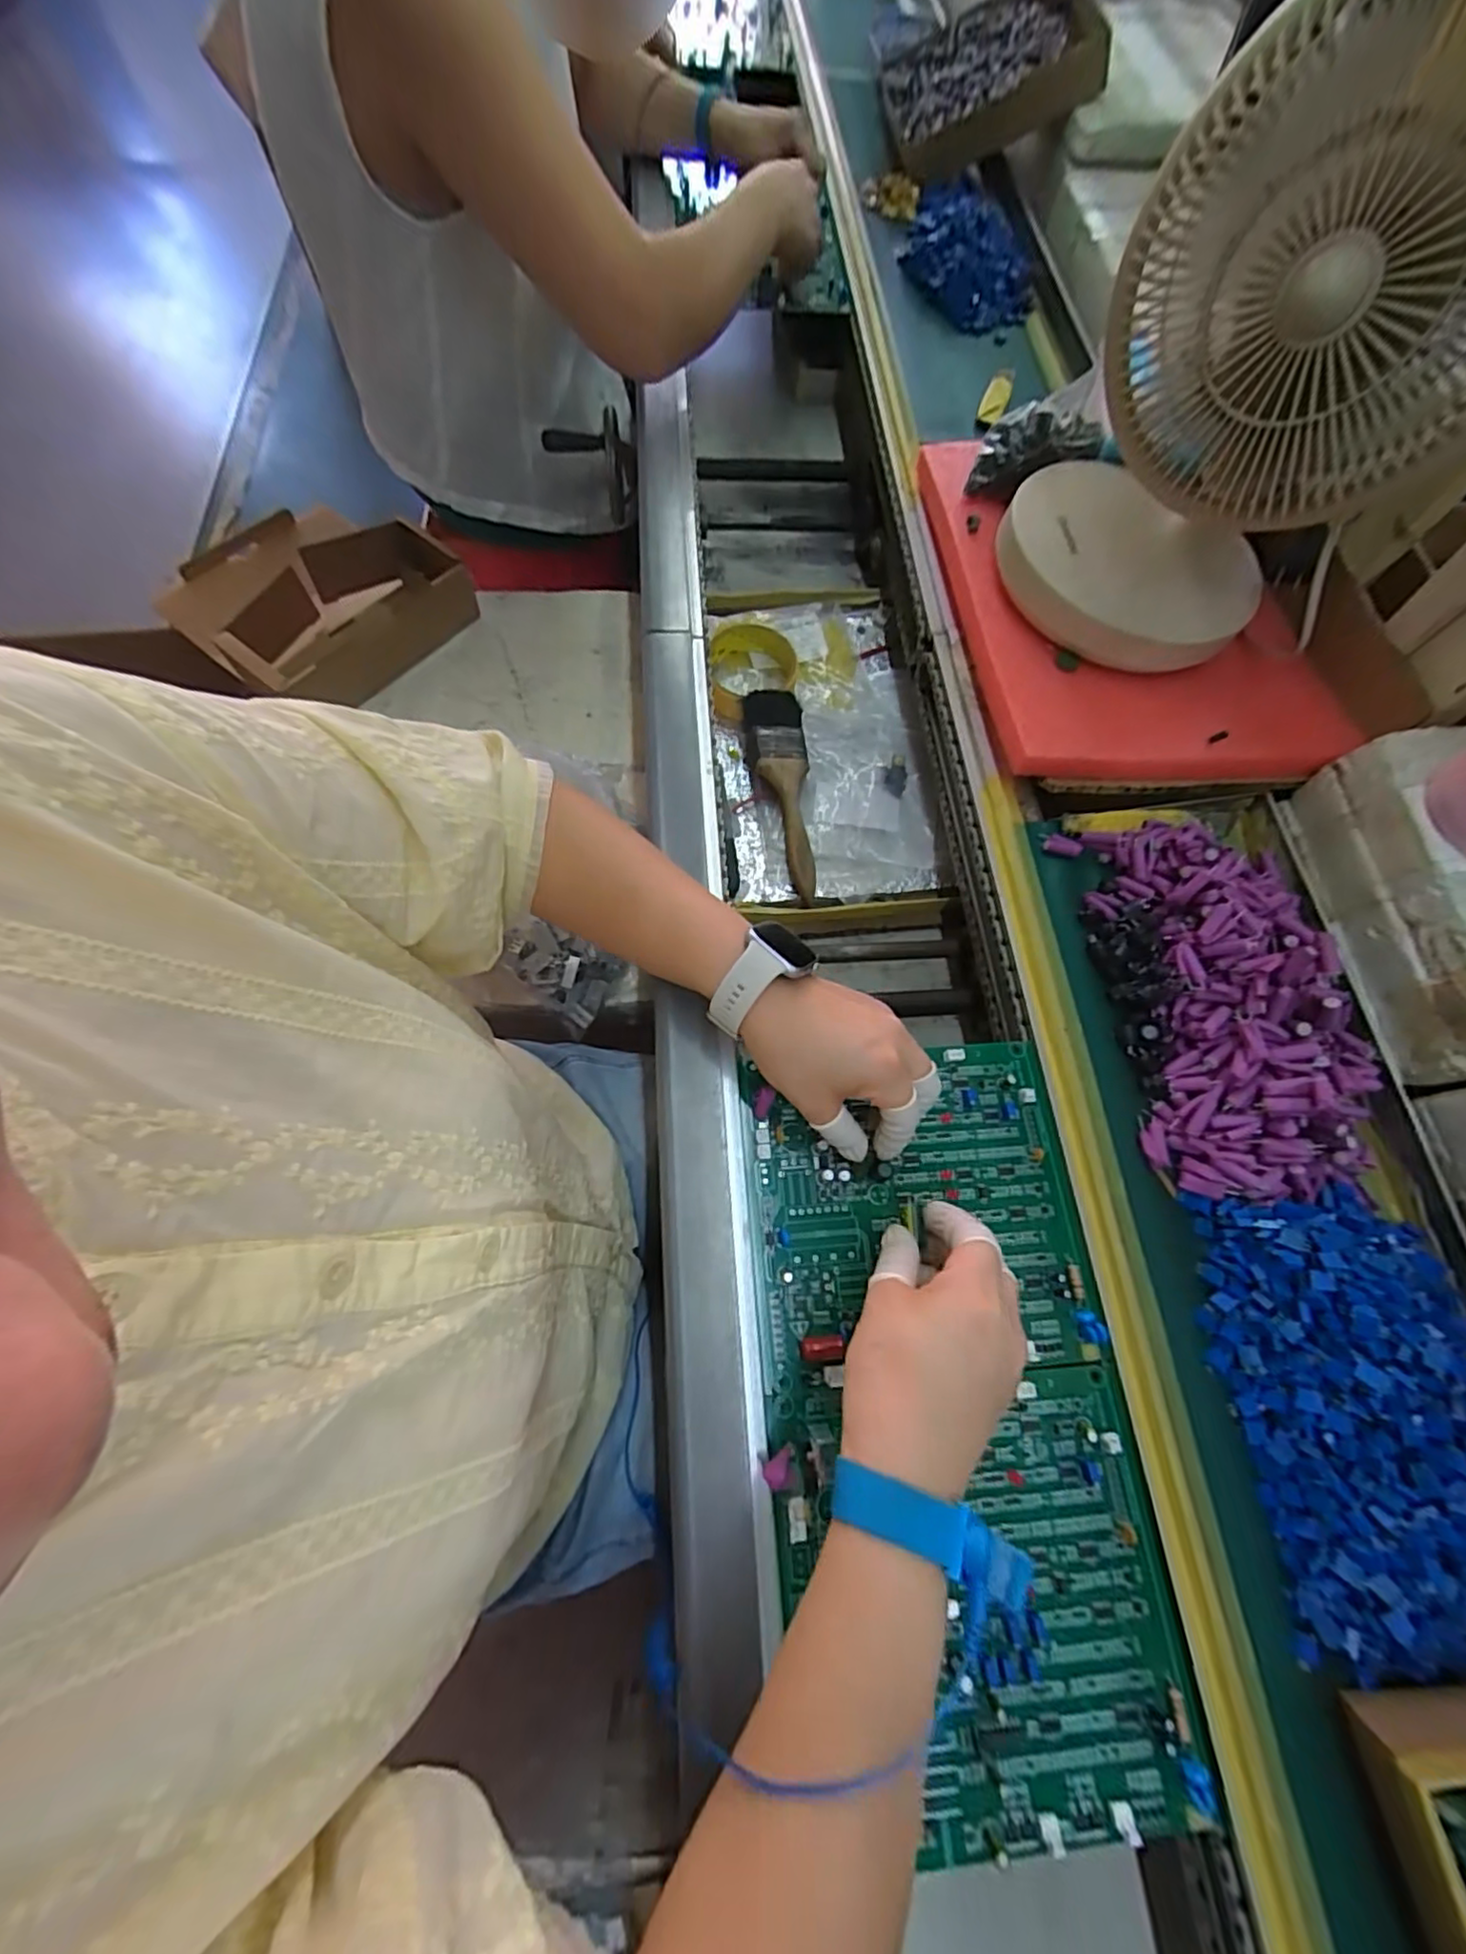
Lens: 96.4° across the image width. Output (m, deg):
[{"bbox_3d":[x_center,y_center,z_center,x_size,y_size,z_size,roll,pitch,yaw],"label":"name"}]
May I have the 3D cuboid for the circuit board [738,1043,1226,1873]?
[{"bbox_3d":[0.112,0.213,0.346,0.187,0.018,0.350,-3,70,-4],"label":"circuit board"}]

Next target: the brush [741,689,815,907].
[{"bbox_3d":[0.049,-0.158,0.564,0.046,0.032,0.201,-8,70,-6],"label":"brush"}]

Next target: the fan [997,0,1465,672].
[{"bbox_3d":[0.307,-0.351,0.390,0.190,0.273,0.155,28,71,8],"label":"fan"}]

